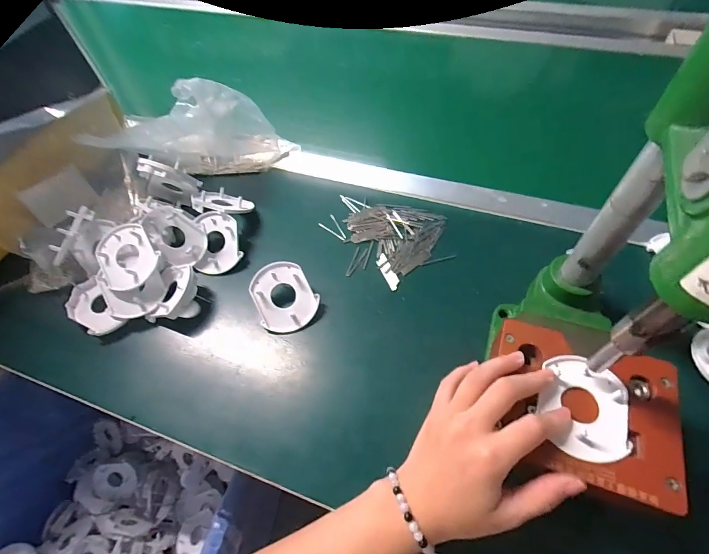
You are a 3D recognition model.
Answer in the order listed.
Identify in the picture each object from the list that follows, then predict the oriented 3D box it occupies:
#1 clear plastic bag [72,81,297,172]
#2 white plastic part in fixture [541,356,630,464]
[{"bbox_3d":[-0.187,-0.170,0.463,0.213,0.127,0.076,-34,61,-17],"label":"clear plastic bag"},{"bbox_3d":[0.159,0.089,0.257,0.056,0.011,0.066,12,58,12],"label":"white plastic part in fixture"}]

